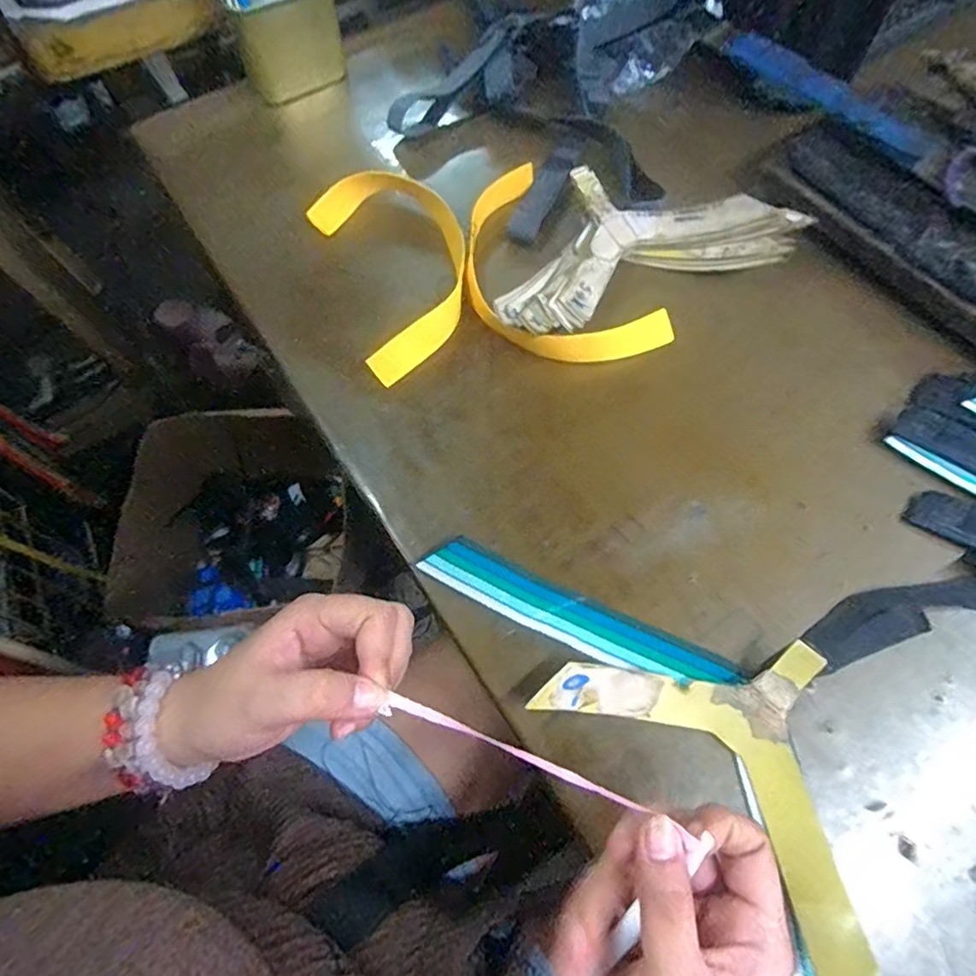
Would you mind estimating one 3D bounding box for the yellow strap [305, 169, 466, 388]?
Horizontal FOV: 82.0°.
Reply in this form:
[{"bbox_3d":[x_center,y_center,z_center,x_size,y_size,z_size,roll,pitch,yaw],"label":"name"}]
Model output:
[{"bbox_3d":[-0.071,-0.185,0.458,0.107,0.021,0.206,-21,66,-9],"label":"yellow strap"}]

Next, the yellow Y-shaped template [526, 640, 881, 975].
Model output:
[{"bbox_3d":[0.132,0.136,0.296,0.122,0.034,0.180,-41,71,-17],"label":"yellow Y-shaped template"}]

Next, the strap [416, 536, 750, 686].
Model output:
[{"bbox_3d":[0.052,0.079,0.338,0.189,0.013,0.031,24,67,11],"label":"strap"}]

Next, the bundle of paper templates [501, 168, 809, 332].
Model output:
[{"bbox_3d":[0.119,-0.158,0.428,0.175,0.037,0.177,25,68,12],"label":"bundle of paper templates"}]

